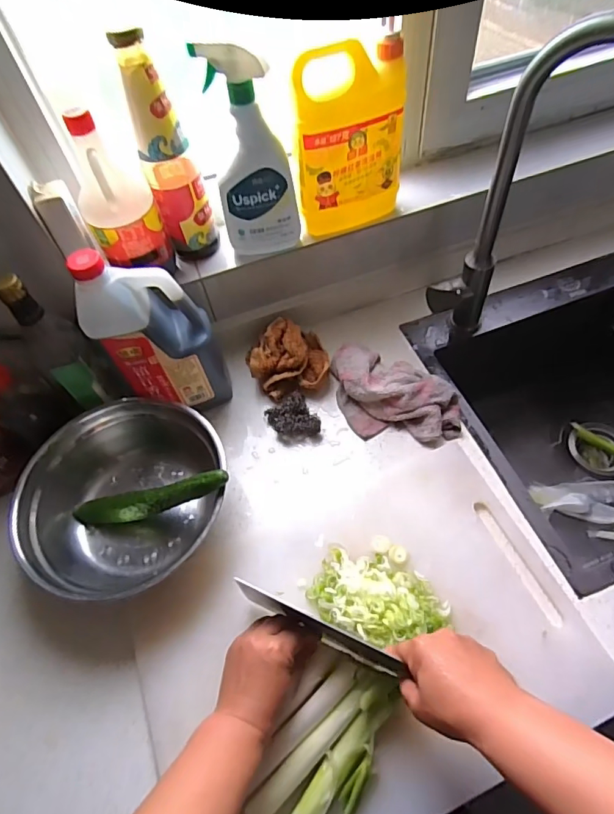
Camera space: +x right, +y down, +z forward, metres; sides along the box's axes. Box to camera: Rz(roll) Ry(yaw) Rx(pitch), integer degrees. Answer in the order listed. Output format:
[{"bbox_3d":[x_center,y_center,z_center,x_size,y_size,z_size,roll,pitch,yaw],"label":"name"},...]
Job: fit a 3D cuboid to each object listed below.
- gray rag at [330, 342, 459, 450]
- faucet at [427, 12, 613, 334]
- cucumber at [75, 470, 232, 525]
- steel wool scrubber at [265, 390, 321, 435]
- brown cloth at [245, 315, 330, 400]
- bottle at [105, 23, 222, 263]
[{"bbox_3d":[0.118,-0.014,0.685,0.207,0.051,0.120,31,65,22],"label":"gray rag"},{"bbox_3d":[0.287,-0.214,0.576,0.234,0.424,0.057,25,63,19],"label":"faucet"},{"bbox_3d":[-0.200,0.119,0.599,0.246,0.035,0.029,-18,54,23],"label":"cucumber"},{"bbox_3d":[-0.020,0.019,0.691,0.064,0.034,0.071,-24,59,-11],"label":"steel wool scrubber"},{"bbox_3d":[-0.030,-0.072,0.723,0.123,0.075,0.102,-8,57,0],"label":"brown cloth"},{"bbox_3d":[-0.178,-0.324,0.612,0.071,0.263,0.085,-18,58,-7],"label":"bottle"}]

